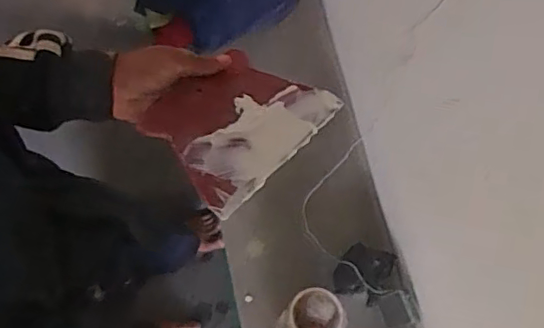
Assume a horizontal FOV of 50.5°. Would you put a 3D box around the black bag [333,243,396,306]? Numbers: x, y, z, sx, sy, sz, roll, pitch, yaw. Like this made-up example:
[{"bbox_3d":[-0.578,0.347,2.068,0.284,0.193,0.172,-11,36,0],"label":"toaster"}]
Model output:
[{"bbox_3d":[0.196,0.230,1.237,0.102,0.057,0.129,24,71,10],"label":"black bag"}]

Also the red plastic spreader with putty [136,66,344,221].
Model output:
[{"bbox_3d":[-0.028,-0.042,0.517,0.119,0.010,0.162,40,59,16],"label":"red plastic spreader with putty"}]

